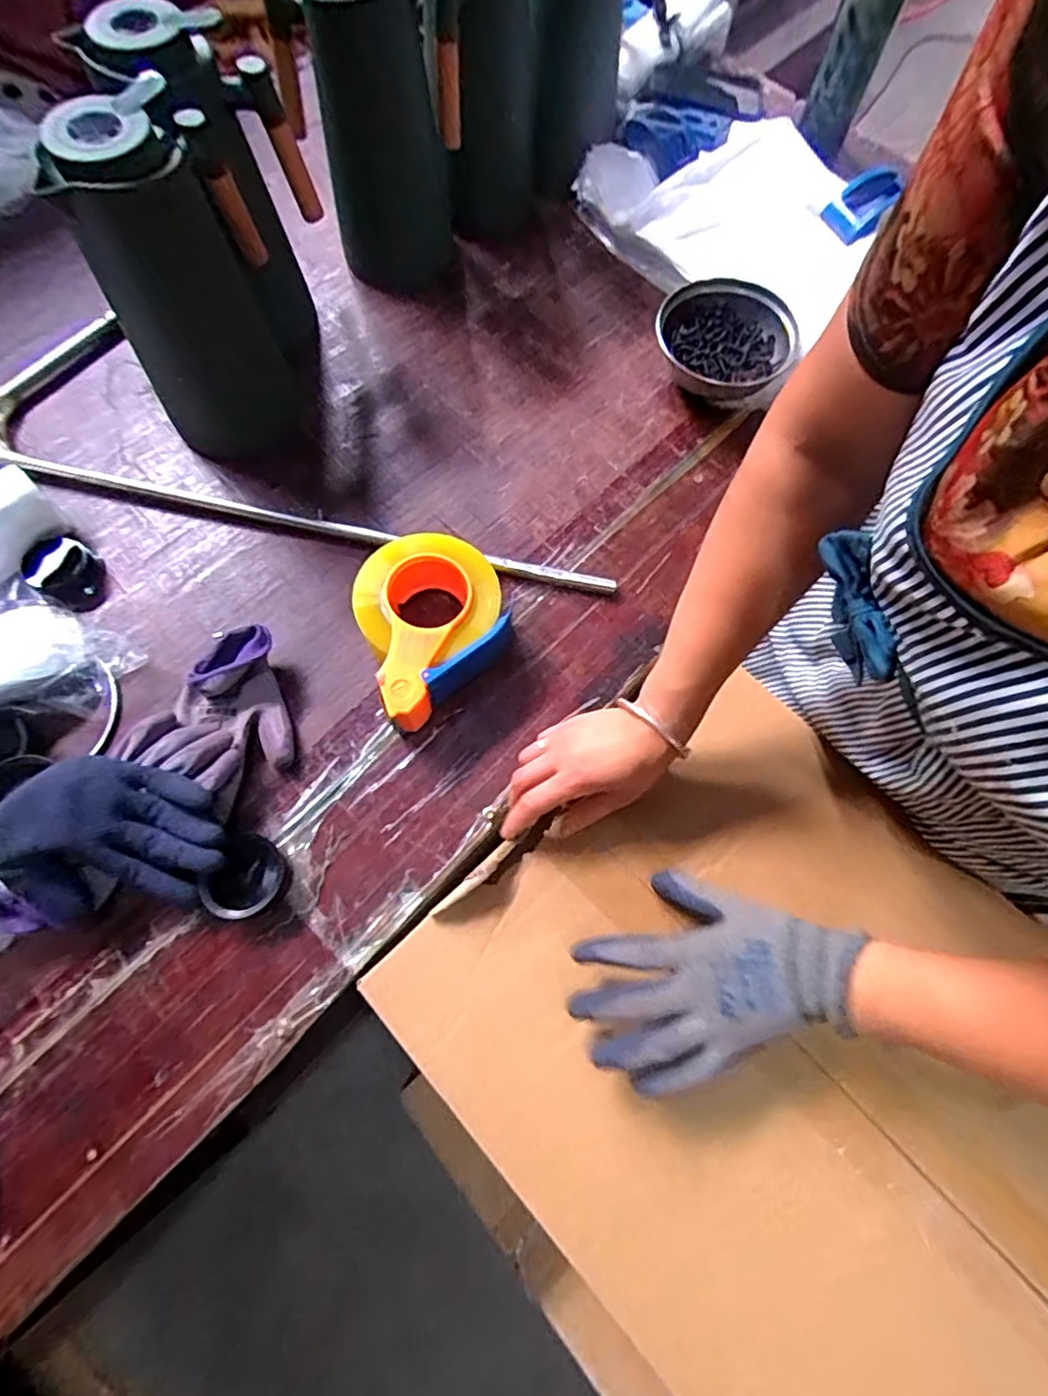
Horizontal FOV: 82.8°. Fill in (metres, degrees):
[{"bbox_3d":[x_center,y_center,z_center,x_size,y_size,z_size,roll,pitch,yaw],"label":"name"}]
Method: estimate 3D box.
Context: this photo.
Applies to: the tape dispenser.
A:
[{"bbox_3d":[-0.084,-0.070,0.543,0.137,0.062,0.151,-28,73,-11],"label":"tape dispenser"}]

